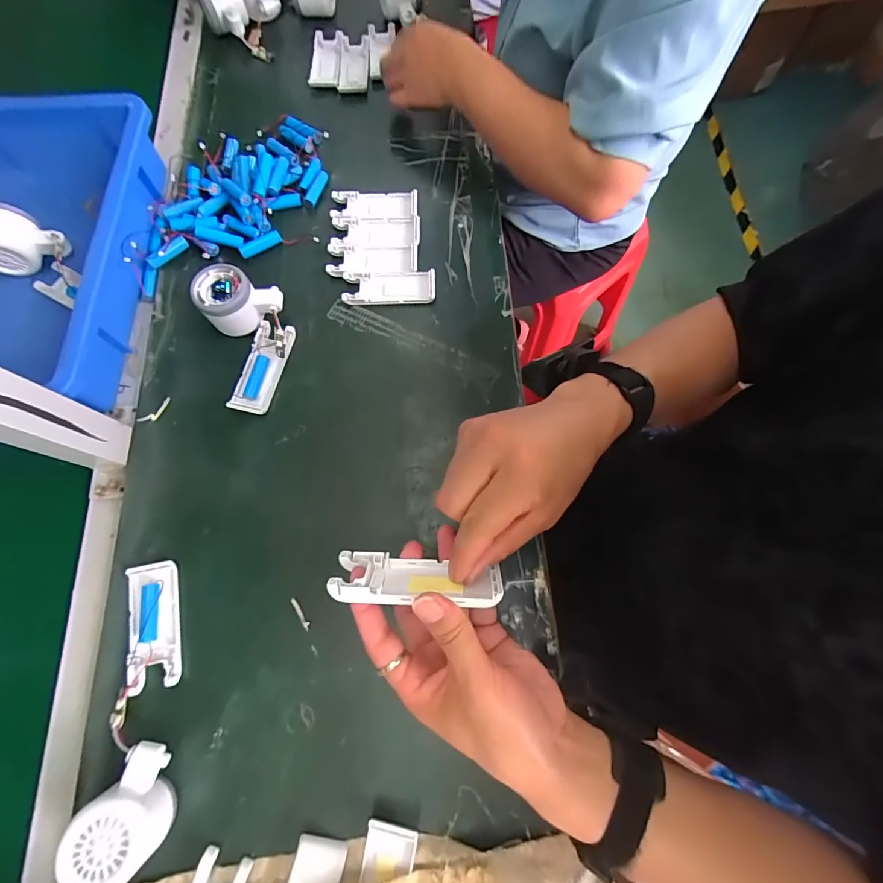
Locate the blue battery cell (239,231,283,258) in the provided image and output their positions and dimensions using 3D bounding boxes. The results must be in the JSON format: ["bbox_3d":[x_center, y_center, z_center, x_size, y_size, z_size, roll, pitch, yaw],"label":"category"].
[{"bbox_3d":[-0.215,-0.233,0.500,0.050,0.013,0.015,-32,75,-9],"label":"blue battery cell"}]

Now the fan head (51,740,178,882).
[{"bbox_3d":[-0.237,0.275,0.312,0.056,0.046,0.082,-15,73,-4],"label":"fan head"}]

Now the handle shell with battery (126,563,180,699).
[{"bbox_3d":[-0.256,0.161,0.373,0.041,0.013,0.103,-12,73,-3],"label":"handle shell with battery"}]

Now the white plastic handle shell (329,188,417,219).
[{"bbox_3d":[-0.081,-0.289,0.511,0.102,0.012,0.040,-2,73,0],"label":"white plastic handle shell"}]

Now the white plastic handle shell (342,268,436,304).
[{"bbox_3d":[-0.060,-0.177,0.479,0.103,0.012,0.042,0,73,0],"label":"white plastic handle shell"}]

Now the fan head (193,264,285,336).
[{"bbox_3d":[-0.215,-0.155,0.452,0.080,0.049,0.053,-18,74,-5],"label":"fan head"}]

